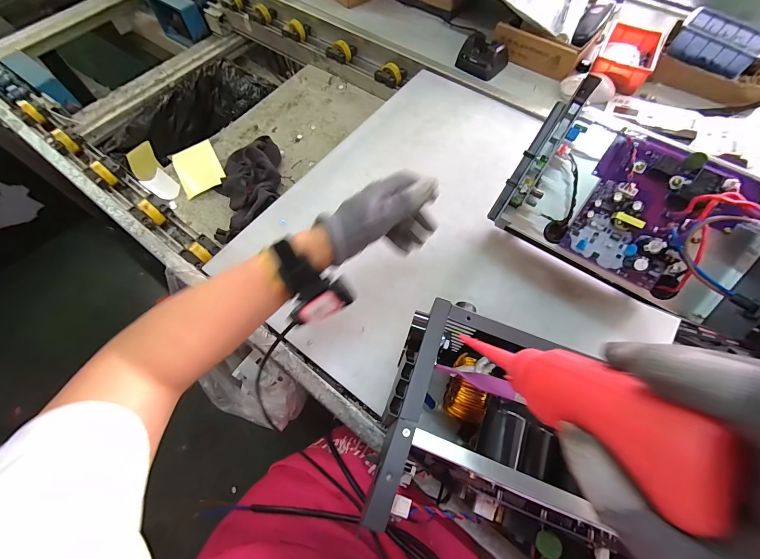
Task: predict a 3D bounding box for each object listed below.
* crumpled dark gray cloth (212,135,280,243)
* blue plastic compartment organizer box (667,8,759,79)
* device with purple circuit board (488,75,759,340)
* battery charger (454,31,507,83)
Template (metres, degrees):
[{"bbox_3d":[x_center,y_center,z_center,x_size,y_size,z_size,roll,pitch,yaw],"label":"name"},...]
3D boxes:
[{"bbox_3d":[-0.253,-0.183,0.617,0.122,0.075,0.247,-10,64,-4],"label":"crumpled dark gray cloth"},{"bbox_3d":[0.655,-0.458,0.633,0.120,0.036,0.148,-35,69,-15],"label":"blue plastic compartment organizer box"},{"bbox_3d":[0.266,-0.074,0.341,0.255,0.091,0.152,32,108,21],"label":"device with purple circuit board"},{"bbox_3d":[0.208,-0.452,0.659,0.090,0.048,0.068,32,69,15],"label":"battery charger"}]

